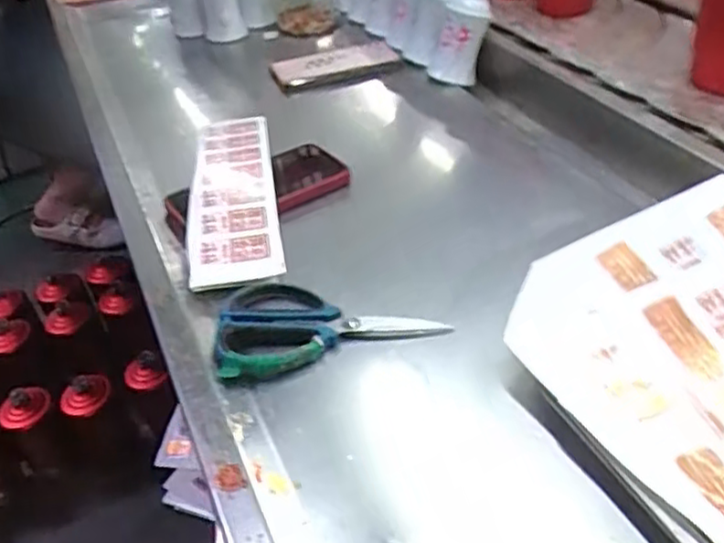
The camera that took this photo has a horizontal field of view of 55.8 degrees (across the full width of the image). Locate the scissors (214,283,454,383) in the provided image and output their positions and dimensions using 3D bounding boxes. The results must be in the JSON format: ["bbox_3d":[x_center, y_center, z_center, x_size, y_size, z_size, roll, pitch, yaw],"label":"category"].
[{"bbox_3d":[-0.026,0.032,0.503,0.162,0.011,0.093,-11,40,-3],"label":"scissors"}]

